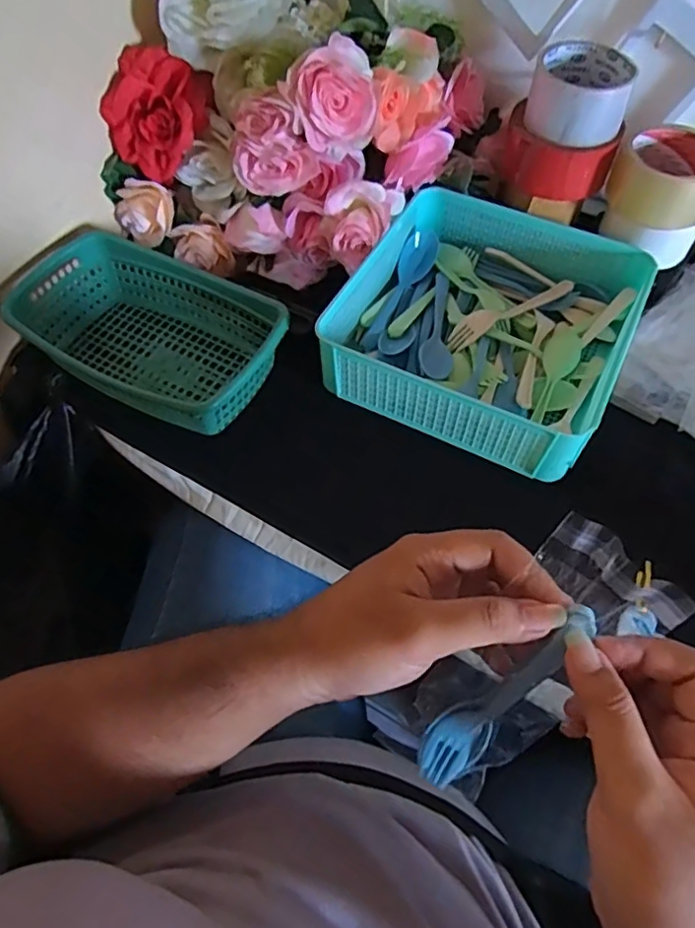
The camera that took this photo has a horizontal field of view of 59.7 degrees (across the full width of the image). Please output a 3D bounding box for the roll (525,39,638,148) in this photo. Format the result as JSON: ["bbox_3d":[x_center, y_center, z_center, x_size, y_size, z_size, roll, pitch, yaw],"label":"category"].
[{"bbox_3d":[0.210,-0.336,0.551,0.086,0.048,0.092,14,58,8],"label":"roll"}]

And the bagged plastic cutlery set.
[{"bbox_3d":[0.082,0.107,0.307,0.060,0.188,0.023,36,38,21],"label":"bagged plastic cutlery set"}]

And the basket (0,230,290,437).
[{"bbox_3d":[-0.191,-0.126,0.583,0.264,0.069,0.146,27,60,16],"label":"basket"}]

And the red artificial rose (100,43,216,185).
[{"bbox_3d":[-0.186,-0.347,0.597,0.088,0.108,0.060,36,27,-18],"label":"red artificial rose"}]

